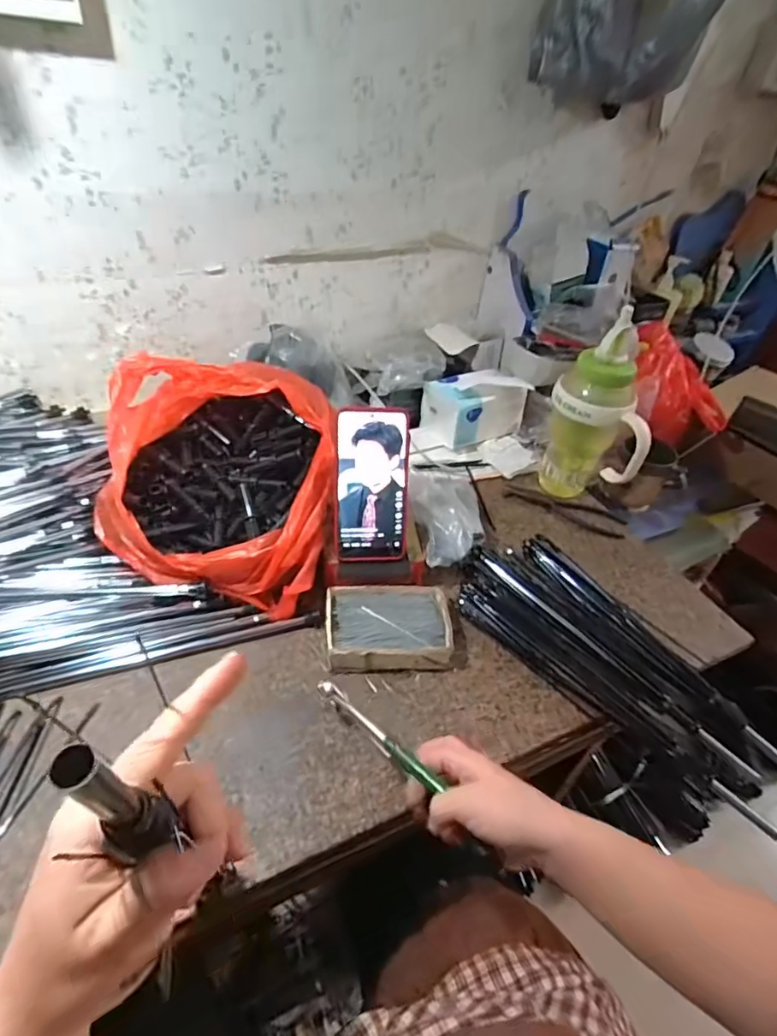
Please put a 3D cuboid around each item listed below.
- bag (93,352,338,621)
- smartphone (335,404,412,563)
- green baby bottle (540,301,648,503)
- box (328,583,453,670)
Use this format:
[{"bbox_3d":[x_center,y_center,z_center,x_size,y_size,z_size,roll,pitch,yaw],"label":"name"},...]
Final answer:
[{"bbox_3d":[-0.187,-0.042,0.604,0.243,0.196,0.241,2,41,-3],"label":"bag"},{"bbox_3d":[-0.017,-0.033,0.564,0.077,0.165,0.012,0,13,-6],"label":"smartphone"},{"bbox_3d":[0.282,-0.125,0.713,0.129,0.249,0.087,16,42,12],"label":"green baby bottle"},{"bbox_3d":[0.001,0.119,0.564,0.130,0.040,0.094,0,41,-6],"label":"box"}]

